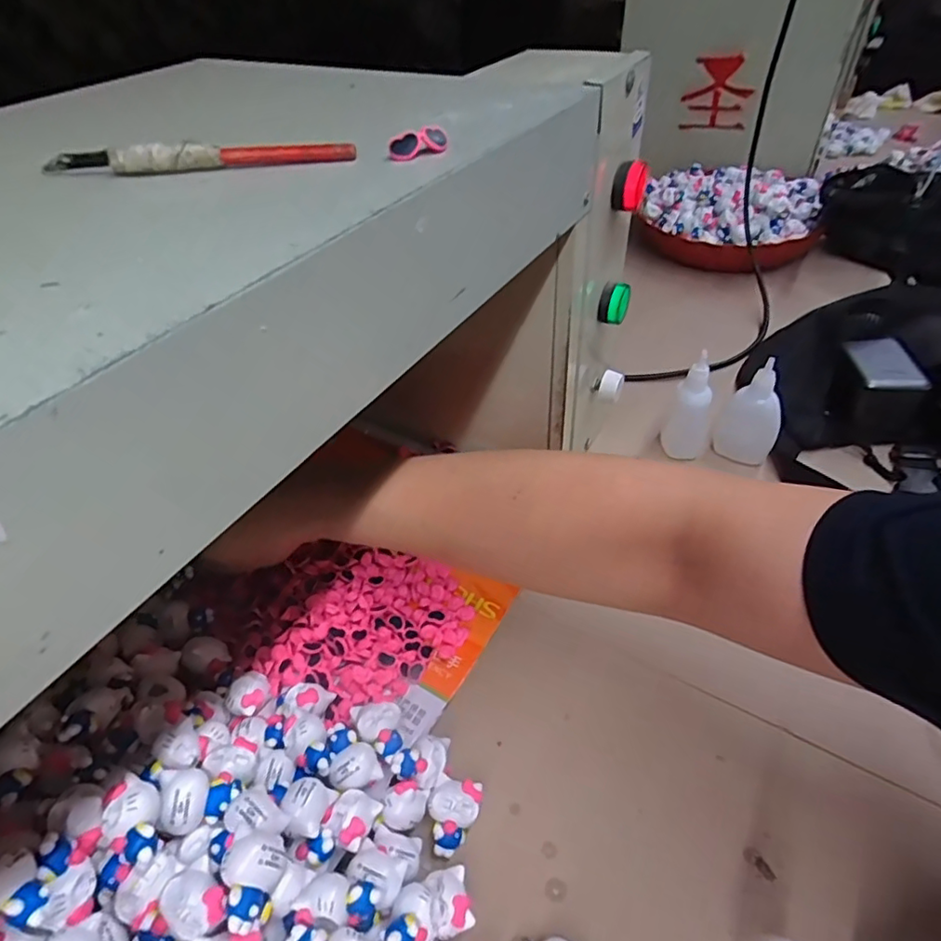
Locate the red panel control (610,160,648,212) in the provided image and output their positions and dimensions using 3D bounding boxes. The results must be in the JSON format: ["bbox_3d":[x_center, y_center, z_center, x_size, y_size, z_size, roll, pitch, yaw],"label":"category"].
[{"bbox_3d":[0.096,-0.171,0.361,0.017,0.025,0.033,12,45,16],"label":"red panel control"}]

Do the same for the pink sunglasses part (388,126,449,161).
[{"bbox_3d":[-0.019,-0.123,0.224,0.023,0.009,0.007,-22,46,-19],"label":"pink sunglasses part"}]

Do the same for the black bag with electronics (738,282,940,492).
[{"bbox_3d":[0.383,-0.083,0.537,0.301,0.070,0.236,0,43,3],"label":"black bag with electronics"}]

